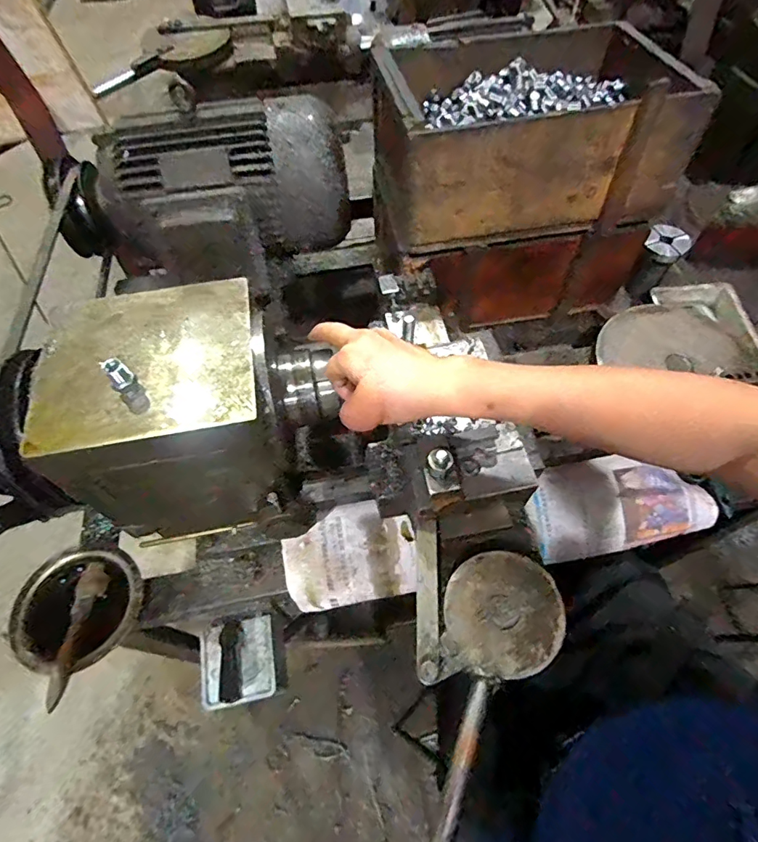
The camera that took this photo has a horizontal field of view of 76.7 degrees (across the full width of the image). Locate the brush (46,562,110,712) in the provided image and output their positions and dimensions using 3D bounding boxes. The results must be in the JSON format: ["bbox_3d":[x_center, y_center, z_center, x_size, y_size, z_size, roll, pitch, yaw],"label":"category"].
[{"bbox_3d":[-0.328,0.225,0.516,0.022,0.036,0.143,0,59,1],"label":"brush"}]

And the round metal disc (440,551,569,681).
[{"bbox_3d":[0.105,0.161,0.405,0.101,0.011,0.094,-1,59,1],"label":"round metal disc"}]

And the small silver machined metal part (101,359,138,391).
[{"bbox_3d":[-0.195,-0.035,0.360,0.010,0.025,0.016,33,65,19],"label":"small silver machined metal part"}]

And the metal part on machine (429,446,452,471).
[{"bbox_3d":[0.049,0.030,0.383,0.019,0.012,0.016,16,60,11],"label":"metal part on machine"}]

